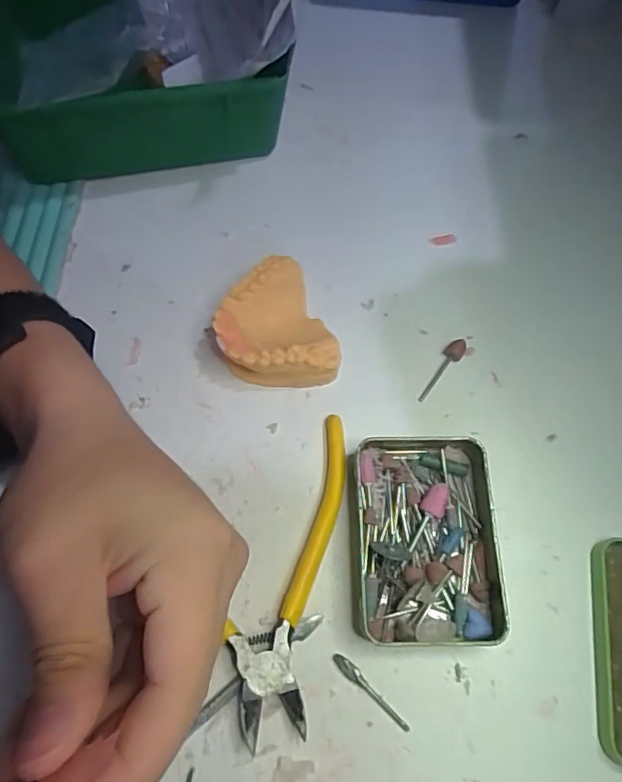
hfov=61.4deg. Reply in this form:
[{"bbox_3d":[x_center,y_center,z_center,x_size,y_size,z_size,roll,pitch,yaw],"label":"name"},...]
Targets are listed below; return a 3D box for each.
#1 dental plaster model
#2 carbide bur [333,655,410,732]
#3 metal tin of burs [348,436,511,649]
[{"bbox_3d":[-0.022,-0.035,0.293,0.060,0.032,0.068,-12,69,-7],"label":"dental plaster model"},{"bbox_3d":[0.027,0.139,0.240,0.006,0.004,0.044,-42,76,-17],"label":"carbide bur"},{"bbox_3d":[0.057,0.071,0.258,0.072,0.022,0.097,1,68,-2],"label":"metal tin of burs"}]

